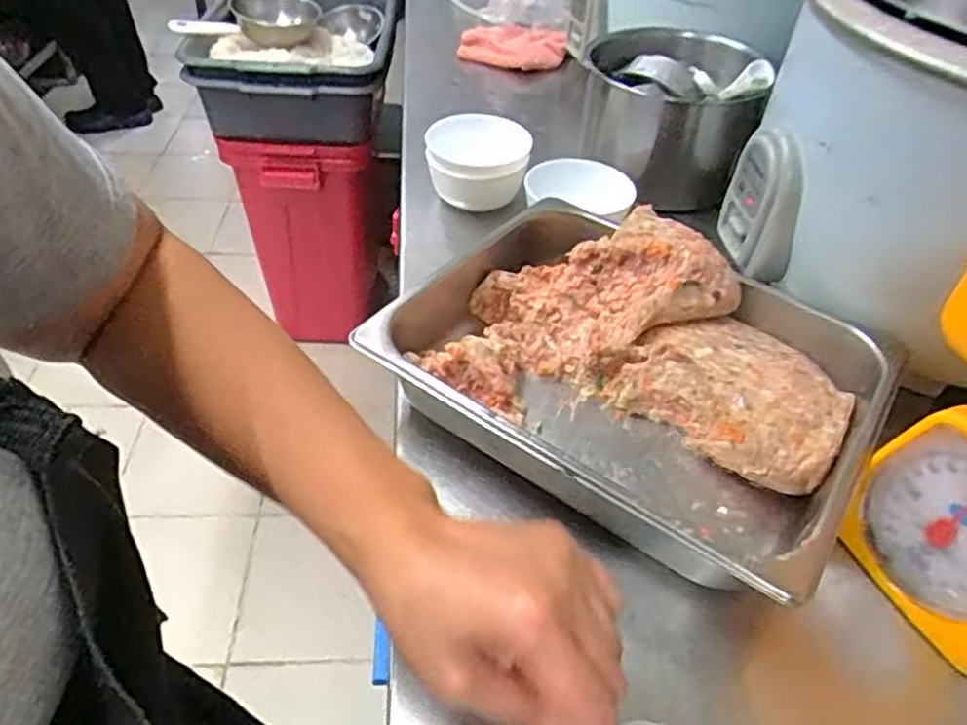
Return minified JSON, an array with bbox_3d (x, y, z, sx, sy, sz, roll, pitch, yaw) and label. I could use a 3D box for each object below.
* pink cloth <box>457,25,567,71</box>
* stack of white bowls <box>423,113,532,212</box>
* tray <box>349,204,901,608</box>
[{"bbox_3d":[0.051,-0.487,1.041,0.162,0.045,0.113,24,48,18],"label":"pink cloth"},{"bbox_3d":[-0.007,-0.204,0.713,0.106,0.068,0.102,5,45,0],"label":"stack of white bowls"},{"bbox_3d":[0.105,0.000,0.499,0.318,0.076,0.258,28,50,24],"label":"tray"}]

